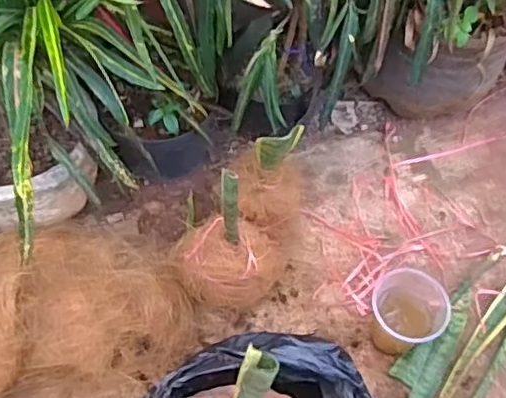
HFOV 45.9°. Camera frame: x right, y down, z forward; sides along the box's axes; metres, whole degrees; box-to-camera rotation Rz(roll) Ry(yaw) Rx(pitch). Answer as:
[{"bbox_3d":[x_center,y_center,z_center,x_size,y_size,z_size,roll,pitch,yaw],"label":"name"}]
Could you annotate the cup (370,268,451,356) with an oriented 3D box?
[{"bbox_3d":[0.187,0.152,0.759,0.089,0.128,0.090,1,57,-1],"label":"cup"}]

